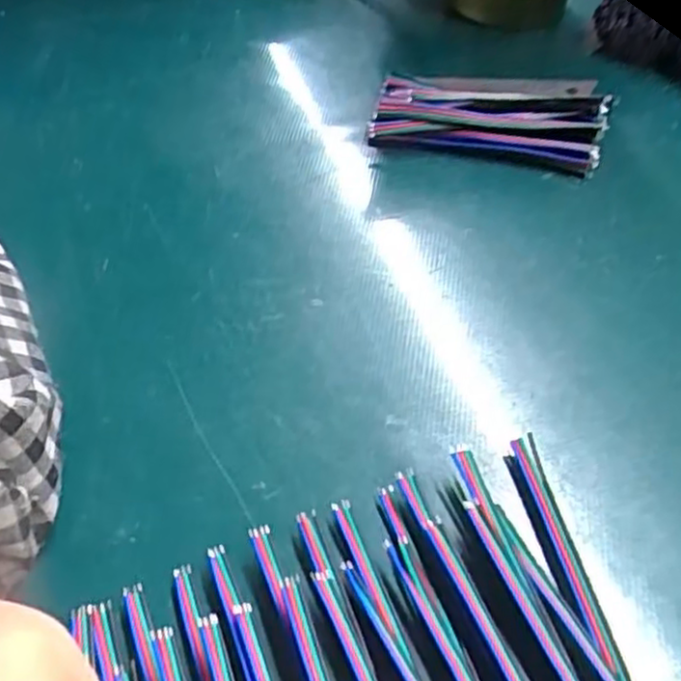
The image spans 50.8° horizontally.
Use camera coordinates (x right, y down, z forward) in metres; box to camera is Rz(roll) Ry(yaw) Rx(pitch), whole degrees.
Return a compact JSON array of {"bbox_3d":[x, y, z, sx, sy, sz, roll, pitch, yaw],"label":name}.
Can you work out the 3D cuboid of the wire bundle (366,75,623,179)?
[{"bbox_3d":[0.064,-0.093,0.311,0.096,0.021,0.033,9,52,10],"label":"wire bundle"}]

